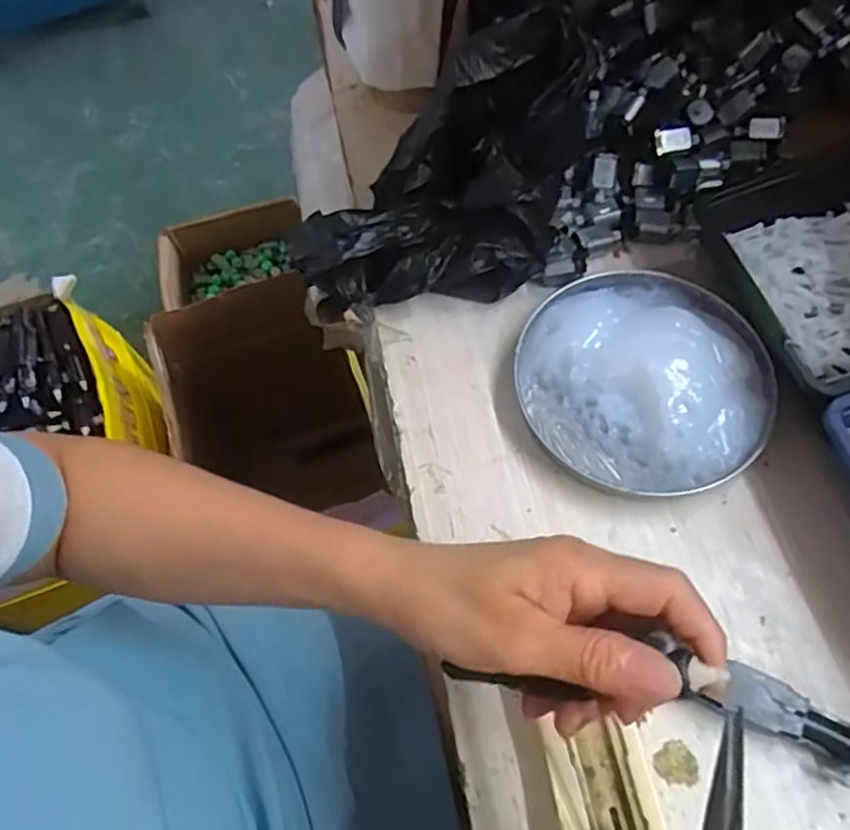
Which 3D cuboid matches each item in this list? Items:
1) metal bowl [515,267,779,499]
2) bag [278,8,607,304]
[{"bbox_3d":[0.129,-0.026,0.391,0.138,0.028,0.141,-1,65,3],"label":"metal bowl"},{"bbox_3d":[0.015,-0.133,0.391,0.192,0.120,0.078,-11,65,-2],"label":"bag"}]

